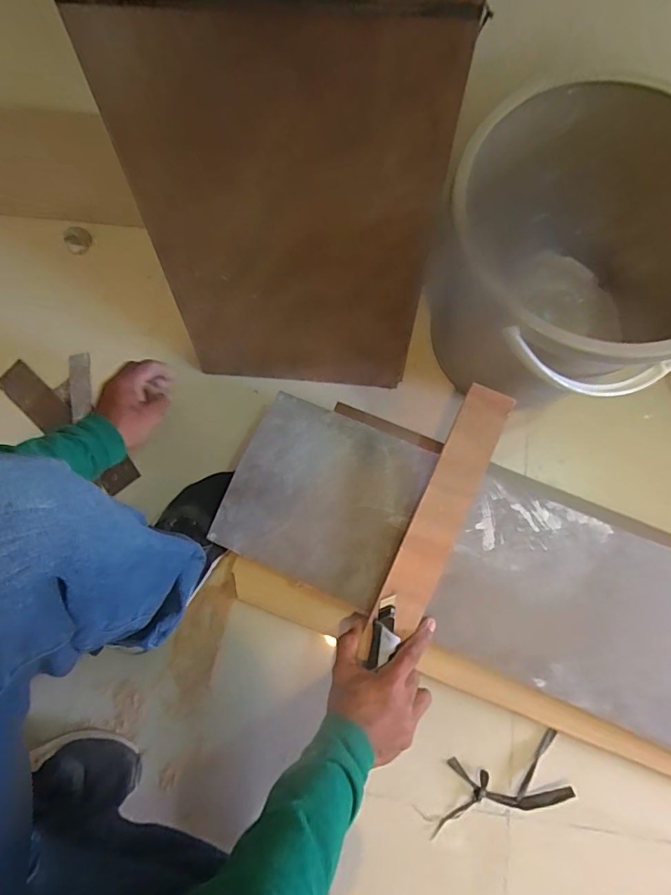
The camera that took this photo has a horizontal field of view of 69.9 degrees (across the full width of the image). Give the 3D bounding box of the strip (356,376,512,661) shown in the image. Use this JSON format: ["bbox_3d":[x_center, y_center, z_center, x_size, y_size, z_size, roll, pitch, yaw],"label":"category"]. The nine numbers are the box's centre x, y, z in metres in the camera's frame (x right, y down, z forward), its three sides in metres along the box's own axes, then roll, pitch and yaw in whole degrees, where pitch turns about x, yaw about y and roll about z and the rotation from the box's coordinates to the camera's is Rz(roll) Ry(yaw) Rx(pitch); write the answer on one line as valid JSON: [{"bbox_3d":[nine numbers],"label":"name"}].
[{"bbox_3d":[0.125,0.081,0.573,0.055,0.011,0.317,24,88,13],"label":"strip"}]

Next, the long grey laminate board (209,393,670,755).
[{"bbox_3d":[0.690,0.355,0.548,1.708,0.044,0.237,23,80,6],"label":"long grey laminate board"}]

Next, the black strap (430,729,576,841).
[{"bbox_3d":[0.207,0.434,0.615,0.189,0.020,0.076,-15,78,-2],"label":"black strap"}]

